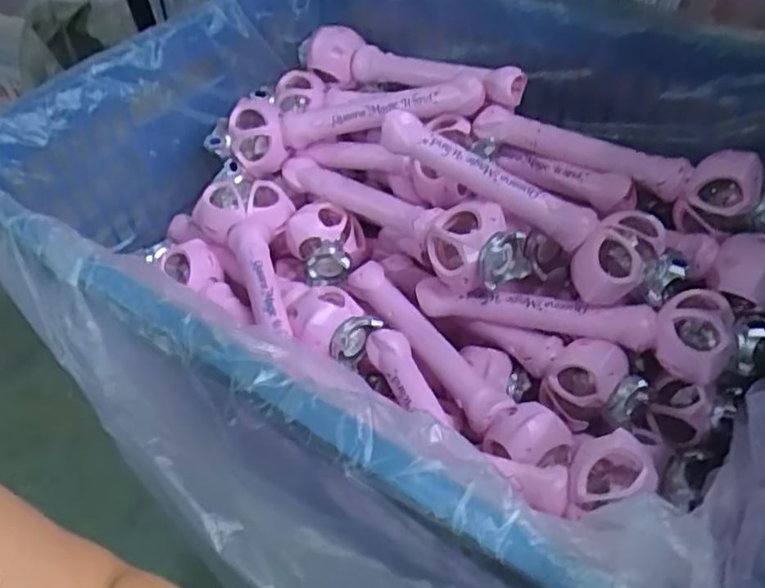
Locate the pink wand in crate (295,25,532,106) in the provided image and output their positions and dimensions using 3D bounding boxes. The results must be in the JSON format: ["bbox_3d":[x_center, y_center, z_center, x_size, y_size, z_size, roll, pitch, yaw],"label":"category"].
[{"bbox_3d":[0.028,-0.297,0.871,0.320,0.070,0.073,17,50,21],"label":"pink wand in crate"}]

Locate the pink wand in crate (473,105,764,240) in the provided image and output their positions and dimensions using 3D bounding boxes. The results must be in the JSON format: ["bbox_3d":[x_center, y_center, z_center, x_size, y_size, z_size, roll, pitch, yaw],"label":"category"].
[{"bbox_3d":[0.280,-0.145,0.781,0.358,0.086,0.063,19,51,23],"label":"pink wand in crate"}]

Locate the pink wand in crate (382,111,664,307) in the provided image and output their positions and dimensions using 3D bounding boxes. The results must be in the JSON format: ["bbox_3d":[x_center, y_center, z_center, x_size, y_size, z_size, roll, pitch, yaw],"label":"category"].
[{"bbox_3d":[0.143,-0.100,0.743,0.336,0.092,0.083,32,55,12],"label":"pink wand in crate"}]

